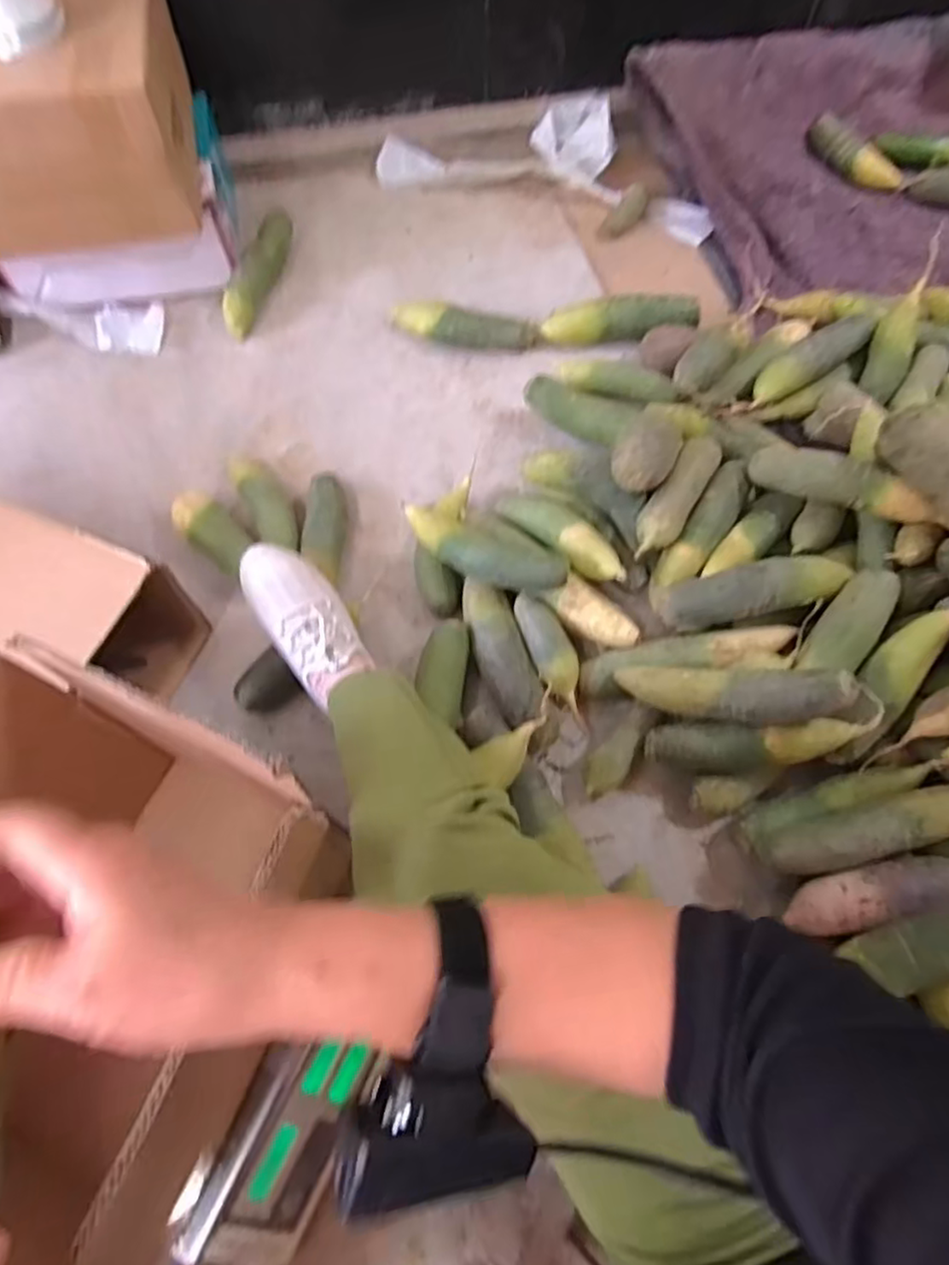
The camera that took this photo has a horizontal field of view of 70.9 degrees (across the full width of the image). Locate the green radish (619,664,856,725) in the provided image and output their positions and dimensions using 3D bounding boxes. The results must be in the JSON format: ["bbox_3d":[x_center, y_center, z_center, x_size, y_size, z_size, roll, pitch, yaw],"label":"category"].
[{"bbox_3d":[0.270,0.066,0.710,0.237,0.047,0.052,0,63,33],"label":"green radish"}]

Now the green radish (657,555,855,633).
[{"bbox_3d":[0.326,-0.050,0.779,0.215,0.048,0.059,-13,67,11],"label":"green radish"}]

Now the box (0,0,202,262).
[{"bbox_3d":[-0.577,-0.714,0.886,0.343,0.206,0.356,-9,67,-4],"label":"box"}]

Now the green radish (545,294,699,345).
[{"bbox_3d":[0.224,-0.478,1.027,0.232,0.053,0.061,-9,67,-4],"label":"green radish"}]

